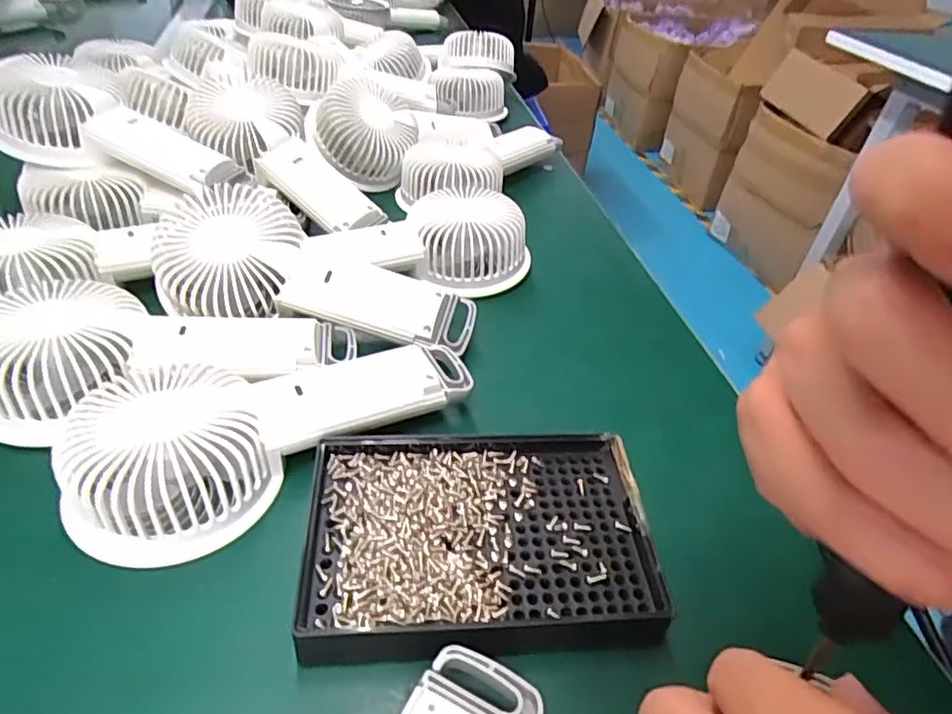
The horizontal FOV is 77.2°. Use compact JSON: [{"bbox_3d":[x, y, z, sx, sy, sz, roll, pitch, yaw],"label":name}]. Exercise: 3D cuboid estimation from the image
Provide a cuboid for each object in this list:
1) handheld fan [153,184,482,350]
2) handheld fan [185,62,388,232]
[{"bbox_3d":[-0.088,-0.049,0.339,0.183,0.044,0.081,17,41,-7],"label":"handheld fan"},{"bbox_3d":[-0.136,-0.146,0.432,0.157,0.034,0.072,44,49,3],"label":"handheld fan"}]

